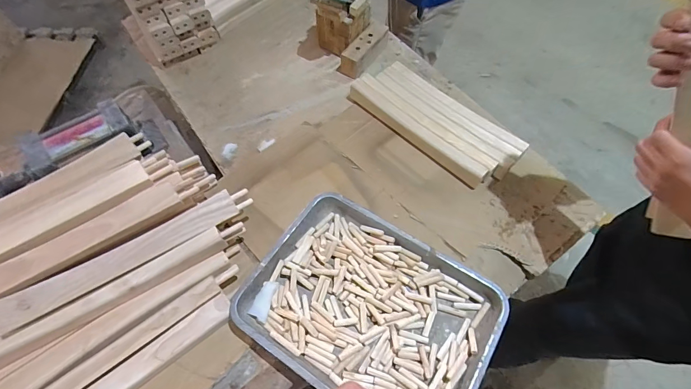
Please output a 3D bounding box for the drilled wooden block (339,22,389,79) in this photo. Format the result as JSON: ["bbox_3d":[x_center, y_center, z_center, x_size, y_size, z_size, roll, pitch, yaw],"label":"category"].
[{"bbox_3d":[0.051,-0.378,0.910,0.062,0.057,0.175,32,65,16],"label":"drilled wooden block"}]

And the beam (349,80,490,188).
[{"bbox_3d":[0.152,-0.144,0.791,0.370,0.044,0.048,40,67,20],"label":"beam"}]

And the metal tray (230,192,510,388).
[{"bbox_3d":[0.041,0.189,0.596,0.391,0.052,0.291,30,69,15],"label":"metal tray"}]

